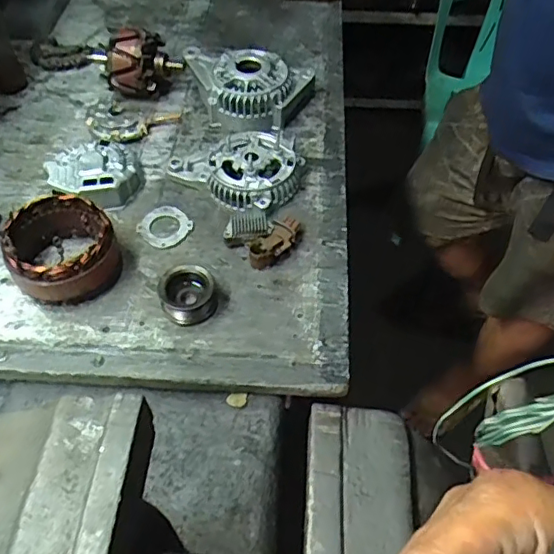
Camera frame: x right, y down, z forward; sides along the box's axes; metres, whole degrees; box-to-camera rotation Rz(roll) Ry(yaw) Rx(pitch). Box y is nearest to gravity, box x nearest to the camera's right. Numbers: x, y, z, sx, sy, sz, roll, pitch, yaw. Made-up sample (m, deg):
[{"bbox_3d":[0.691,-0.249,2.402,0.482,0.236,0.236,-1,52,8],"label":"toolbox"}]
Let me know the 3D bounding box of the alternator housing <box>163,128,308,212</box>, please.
[{"bbox_3d":[-0.050,-0.146,0.735,0.161,0.044,0.117,28,57,19],"label":"alternator housing"}]

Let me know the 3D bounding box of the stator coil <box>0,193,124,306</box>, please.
[{"bbox_3d":[-0.234,-0.030,0.625,0.111,0.076,0.111,-22,56,-17],"label":"stator coil"}]

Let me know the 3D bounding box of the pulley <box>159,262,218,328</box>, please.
[{"bbox_3d":[-0.097,0.020,0.615,0.059,0.034,0.058,0,53,-1],"label":"pulley"}]

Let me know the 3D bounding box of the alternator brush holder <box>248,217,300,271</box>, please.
[{"bbox_3d":[-0.001,-0.041,0.667,0.033,0.028,0.077,35,60,23],"label":"alternator brush holder"}]

